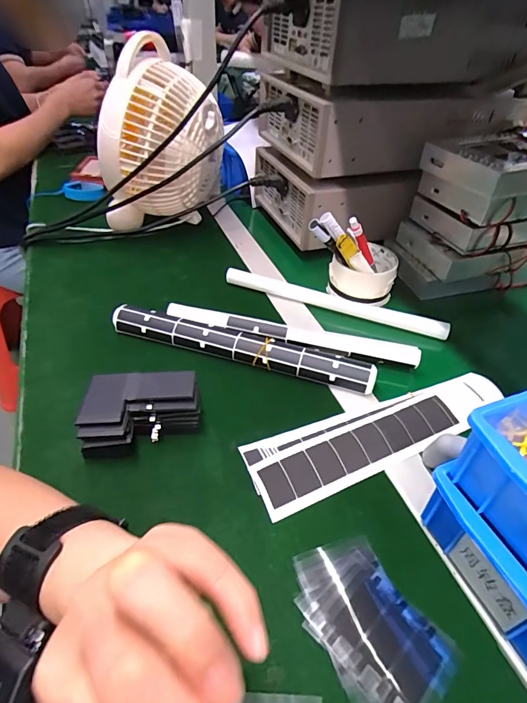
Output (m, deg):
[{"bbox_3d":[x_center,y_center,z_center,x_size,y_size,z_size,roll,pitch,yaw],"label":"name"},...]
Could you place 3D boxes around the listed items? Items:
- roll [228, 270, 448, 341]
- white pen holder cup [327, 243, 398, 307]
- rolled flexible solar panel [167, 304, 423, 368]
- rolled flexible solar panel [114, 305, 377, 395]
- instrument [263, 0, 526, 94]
[{"bbox_3d":[0.088,-0.063,0.526,0.280,0.025,0.019,16,44,13],"label":"roll"},{"bbox_3d":[0.133,-0.105,0.554,0.082,0.049,0.086,2,42,-2],"label":"white pen holder cup"},{"bbox_3d":[0.029,-0.016,0.469,0.286,0.019,0.027,9,43,7],"label":"rolled flexible solar panel"},{"bbox_3d":[-0.025,-0.008,0.452,0.288,0.025,0.038,13,43,11],"label":"rolled flexible solar panel"},{"bbox_3d":[0.191,-0.440,0.566,0.332,0.094,0.255,-17,46,-21],"label":"instrument"}]

